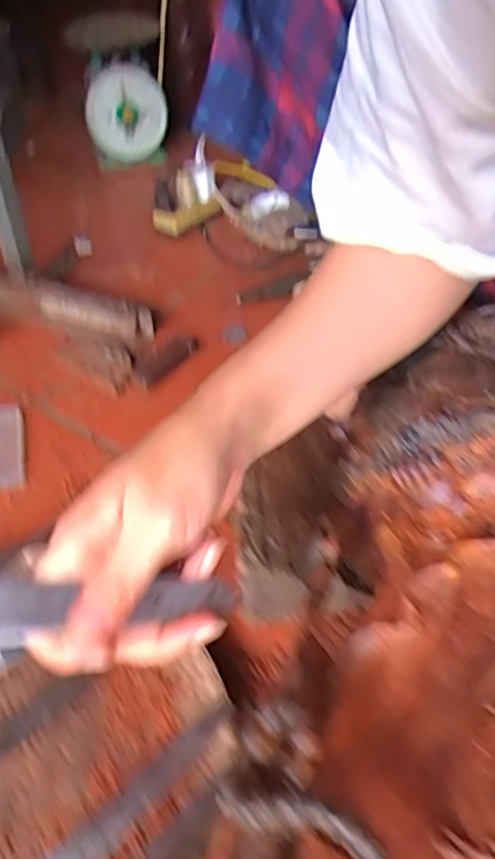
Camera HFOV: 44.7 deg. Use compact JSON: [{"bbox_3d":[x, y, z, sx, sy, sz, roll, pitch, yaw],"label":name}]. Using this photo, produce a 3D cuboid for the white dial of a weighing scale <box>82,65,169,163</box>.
[{"bbox_3d":[-0.200,-0.518,1.004,0.132,0.138,0.039,-11,46,-8],"label":"white dial of a weighing scale"}]

